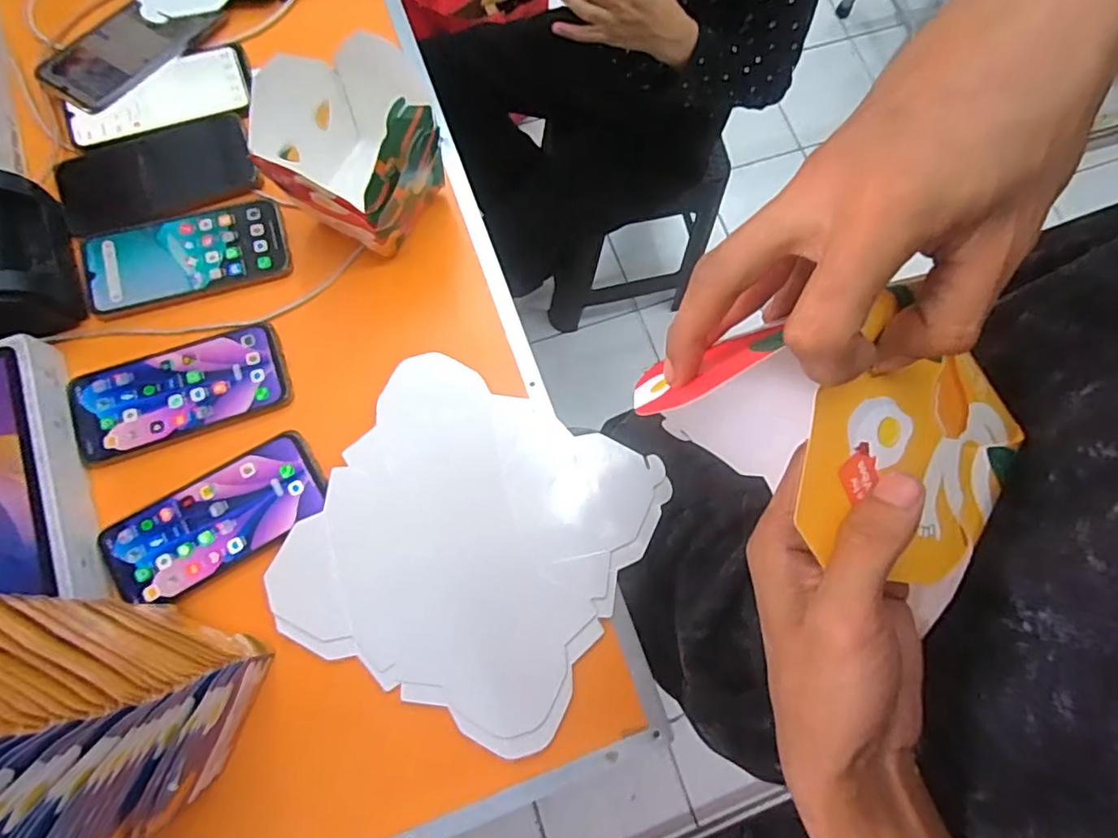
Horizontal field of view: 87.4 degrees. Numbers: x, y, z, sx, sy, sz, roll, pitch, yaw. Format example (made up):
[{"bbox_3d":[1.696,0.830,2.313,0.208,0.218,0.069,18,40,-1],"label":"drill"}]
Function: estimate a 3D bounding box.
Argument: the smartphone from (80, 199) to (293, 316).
[{"bbox_3d":[-0.331,-0.147,0.516,0.168,0.008,0.081,-15,78,-6],"label":"smartphone"}]

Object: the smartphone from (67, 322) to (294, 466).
[{"bbox_3d":[-0.317,-0.023,0.490,0.167,0.008,0.079,-19,78,-7],"label":"smartphone"}]

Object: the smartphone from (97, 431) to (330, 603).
[{"bbox_3d":[-0.271,0.081,0.466,0.168,0.013,0.075,-32,80,-9],"label":"smartphone"}]

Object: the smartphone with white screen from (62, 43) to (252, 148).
[{"bbox_3d":[-0.376,-0.306,0.547,0.161,0.012,0.074,-16,83,-10],"label":"smartphone with white screen"}]

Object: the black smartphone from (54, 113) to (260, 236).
[{"bbox_3d":[-0.369,-0.223,0.538,0.167,0.012,0.082,-20,78,-7],"label":"black smartphone"}]

